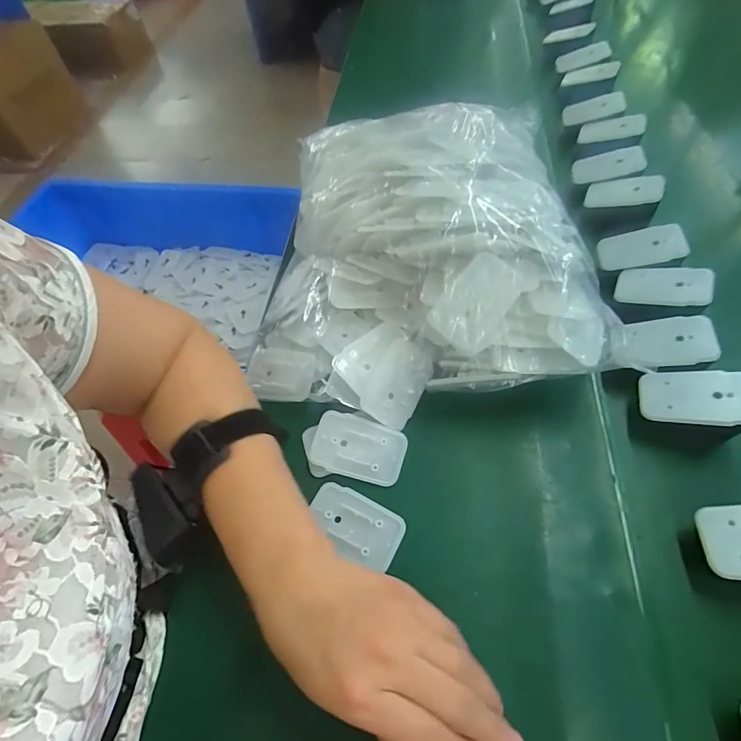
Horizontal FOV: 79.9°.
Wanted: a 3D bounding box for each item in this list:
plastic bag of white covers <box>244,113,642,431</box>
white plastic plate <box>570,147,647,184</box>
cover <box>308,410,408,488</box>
[{"bbox_3d":[0.029,-0.117,0.388,0.271,0.109,0.305,-6,55,2],"label":"plastic bag of white covers"},{"bbox_3d":[0.255,-0.219,0.476,0.069,0.014,0.031,3,80,41],"label":"white plastic plate"},{"bbox_3d":[-0.009,0.059,0.336,0.069,0.004,0.044,15,73,8],"label":"cover"}]

